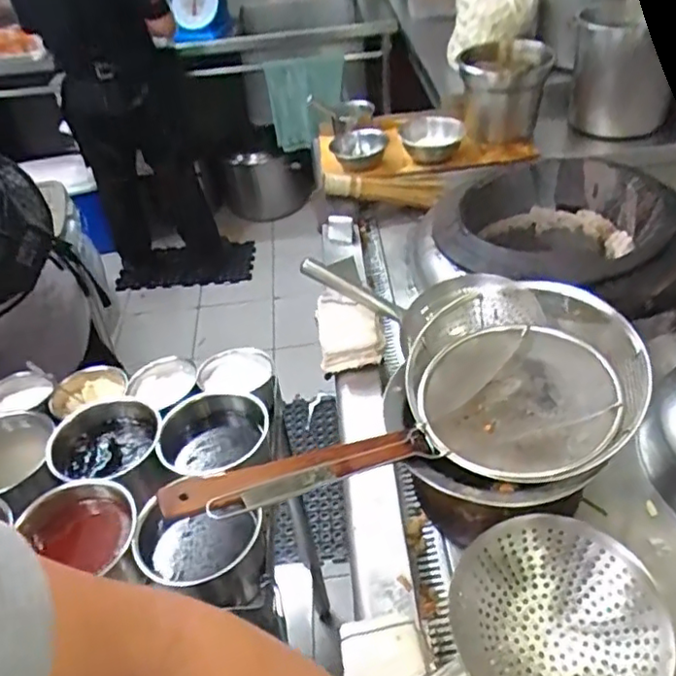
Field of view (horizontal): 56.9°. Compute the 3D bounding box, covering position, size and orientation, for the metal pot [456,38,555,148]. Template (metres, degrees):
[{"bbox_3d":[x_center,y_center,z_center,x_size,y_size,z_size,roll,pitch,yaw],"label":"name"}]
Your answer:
[{"bbox_3d":[0.391,-0.618,1.530,0.217,0.162,0.189,15,46,21],"label":"metal pot"}]

